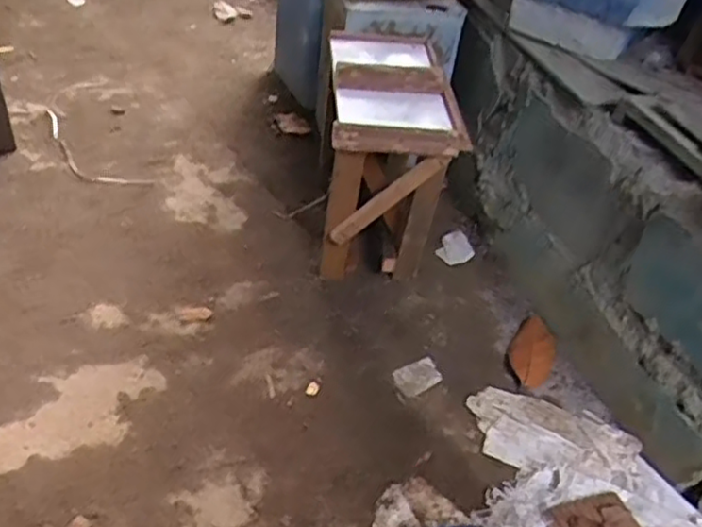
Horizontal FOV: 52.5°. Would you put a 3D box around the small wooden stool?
[{"bbox_3d":[0.048,-0.166,1.194,0.192,0.328,0.338,3,40,-5],"label":"small wooden stool"}]

